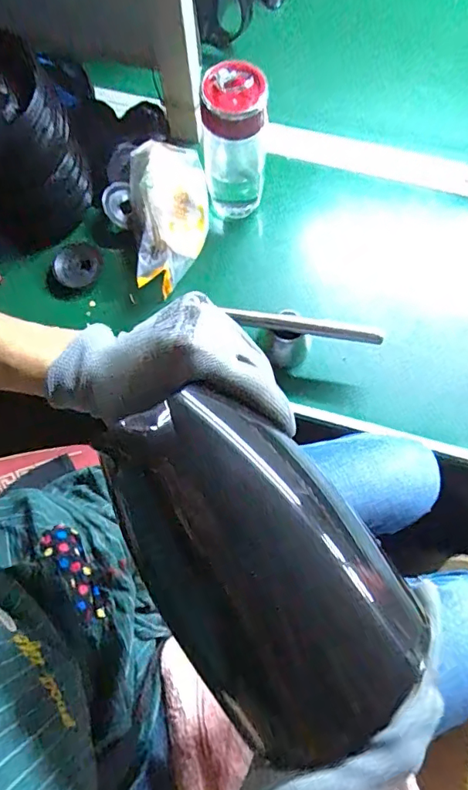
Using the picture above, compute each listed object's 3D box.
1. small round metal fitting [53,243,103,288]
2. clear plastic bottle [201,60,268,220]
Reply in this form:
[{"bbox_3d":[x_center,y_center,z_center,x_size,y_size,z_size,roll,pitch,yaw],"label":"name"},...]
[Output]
[{"bbox_3d":[-0.191,-0.162,0.614,0.057,0.018,0.050,-9,74,-1],"label":"small round metal fitting"},{"bbox_3d":[0.002,-0.272,0.546,0.062,0.163,0.058,5,74,3],"label":"clear plastic bottle"}]

